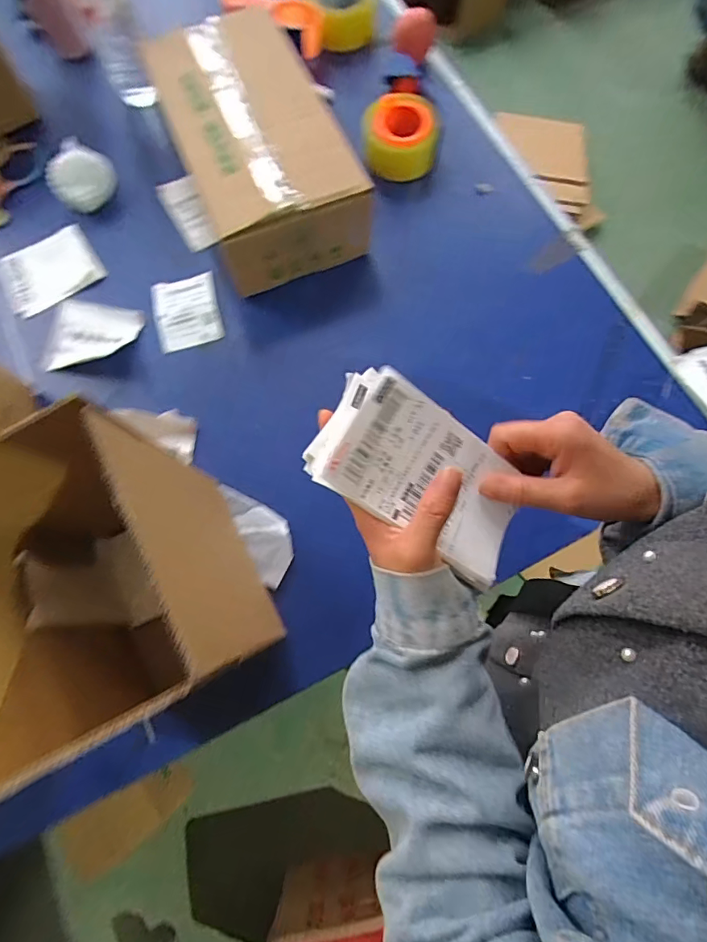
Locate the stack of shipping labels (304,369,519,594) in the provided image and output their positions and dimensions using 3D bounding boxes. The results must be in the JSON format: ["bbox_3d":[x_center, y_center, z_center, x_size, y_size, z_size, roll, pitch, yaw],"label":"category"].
[{"bbox_3d":[0.044,0.003,0.290,0.137,0.027,0.080,35,78,-17],"label":"stack of shipping labels"}]

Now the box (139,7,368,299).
[{"bbox_3d":[-0.136,-0.429,0.621,0.187,0.110,0.352,-24,74,-7],"label":"box"}]

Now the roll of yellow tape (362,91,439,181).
[{"bbox_3d":[0.067,-0.487,0.664,0.104,0.056,0.104,0,73,0],"label":"roll of yellow tape"}]

